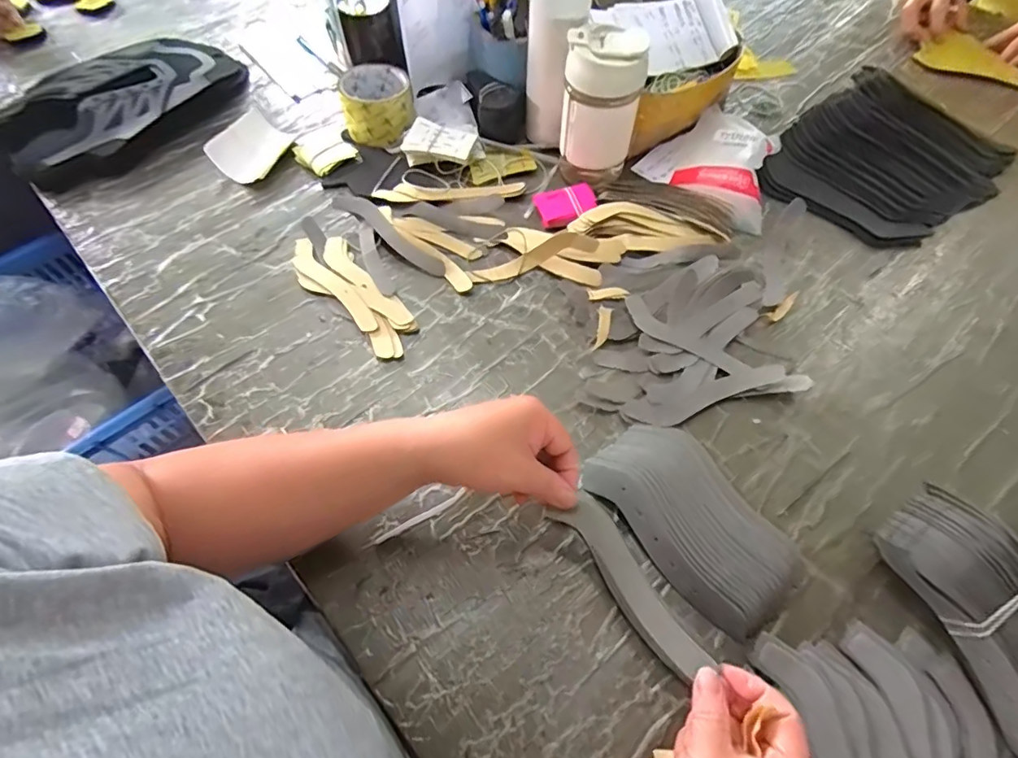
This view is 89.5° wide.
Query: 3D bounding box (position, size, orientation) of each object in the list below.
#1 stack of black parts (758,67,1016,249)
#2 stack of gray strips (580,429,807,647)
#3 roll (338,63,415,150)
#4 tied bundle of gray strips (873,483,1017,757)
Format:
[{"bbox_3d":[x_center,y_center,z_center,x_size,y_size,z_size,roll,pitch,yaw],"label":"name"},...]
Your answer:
[{"bbox_3d":[0.448,-0.264,0.605,0.249,0.057,0.212,-39,67,-19],"label":"stack of black parts"},{"bbox_3d":[0.152,0.110,0.415,0.100,0.030,0.172,-34,66,-17],"label":"stack of gray strips"},{"bbox_3d":[-0.166,-0.348,0.656,0.086,0.058,0.094,-10,61,-5],"label":"roll"},{"bbox_3d":[0.353,0.174,0.369,0.097,0.043,0.181,-25,64,-13],"label":"tied bundle of gray strips"}]

